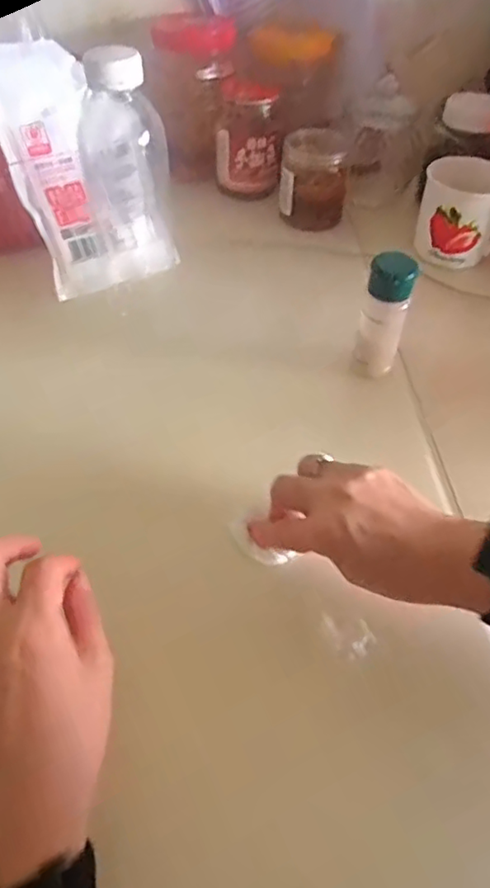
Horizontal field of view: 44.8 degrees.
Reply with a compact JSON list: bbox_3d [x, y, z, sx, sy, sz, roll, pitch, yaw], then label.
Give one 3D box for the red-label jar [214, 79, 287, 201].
[{"bbox_3d":[0.005,-0.364,0.702,0.077,0.122,0.066,1,49,-1],"label":"red-label jar"}]

